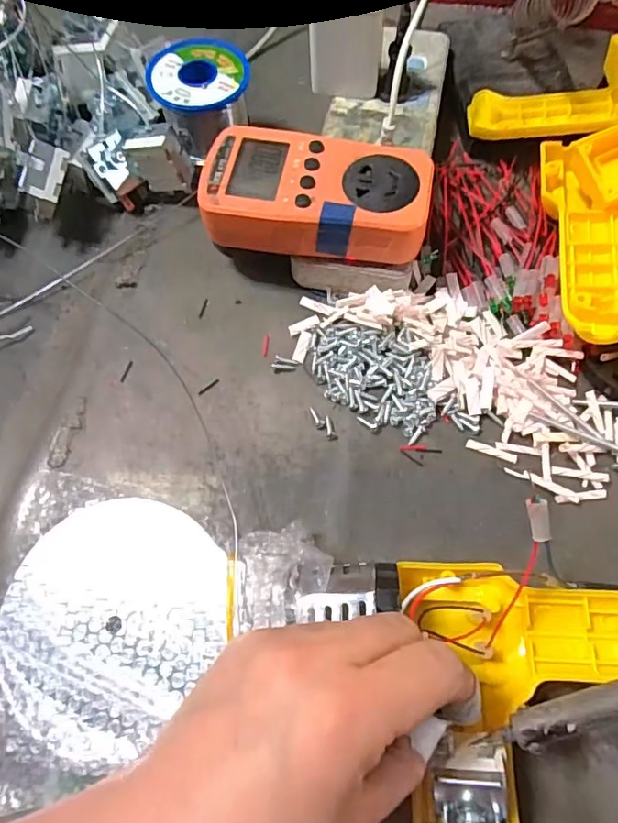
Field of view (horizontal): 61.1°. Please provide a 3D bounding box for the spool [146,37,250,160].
[{"bbox_3d":[-0.074,-0.210,0.364,0.062,0.061,0.062,0,68,1],"label":"spool"}]

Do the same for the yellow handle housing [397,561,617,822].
[{"bbox_3d":[0.114,0.127,0.225,0.142,0.035,0.117,0,68,1],"label":"yellow handle housing"}]

